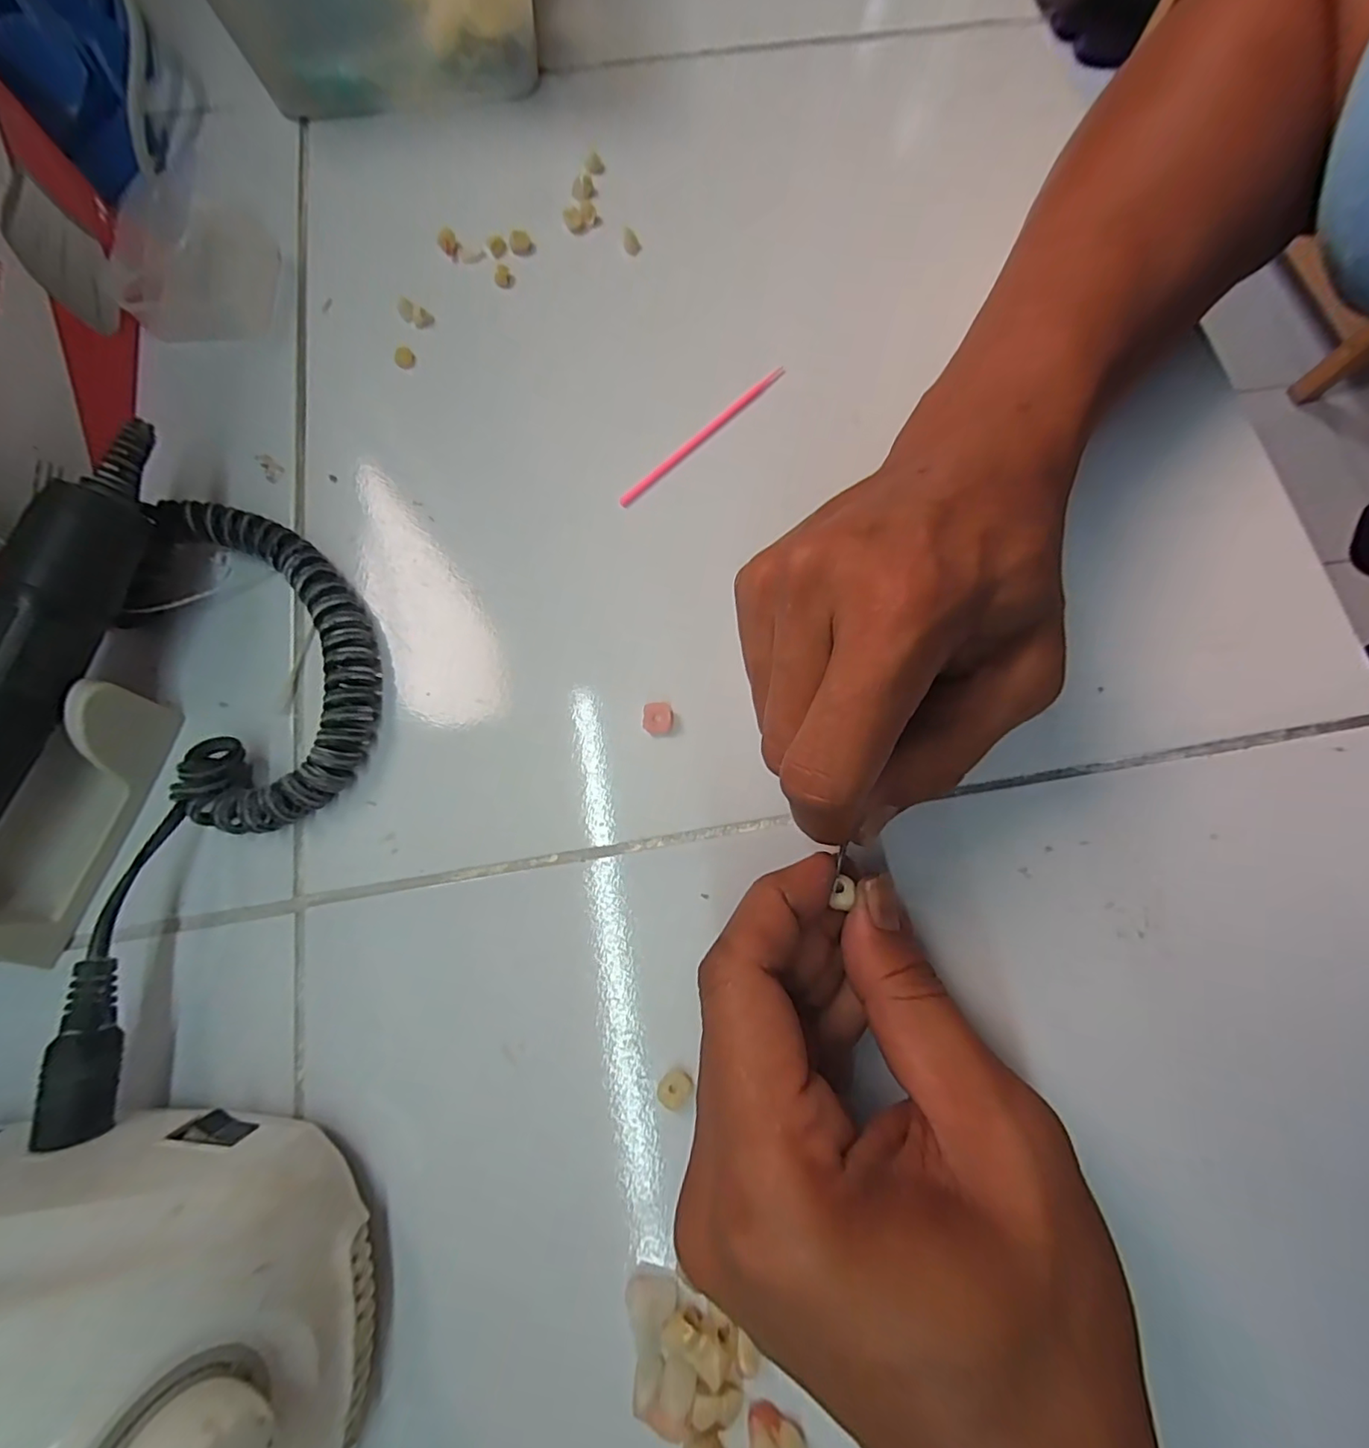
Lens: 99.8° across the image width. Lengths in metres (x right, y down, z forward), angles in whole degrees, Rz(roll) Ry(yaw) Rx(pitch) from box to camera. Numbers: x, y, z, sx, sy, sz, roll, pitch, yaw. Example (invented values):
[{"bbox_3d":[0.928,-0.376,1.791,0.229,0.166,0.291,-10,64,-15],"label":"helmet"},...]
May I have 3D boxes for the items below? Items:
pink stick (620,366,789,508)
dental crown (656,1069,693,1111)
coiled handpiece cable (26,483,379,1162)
[{"bbox_3d":[0.009,-0.123,0.243,0.096,0.005,0.004,-44,79,-11],"label":"pink stick"},{"bbox_3d":[-0.003,0.115,0.181,0.009,0.004,0.011,37,77,9],"label":"dental crown"},{"bbox_3d":[-0.147,0.013,0.194,0.074,0.029,0.201,-7,74,-2],"label":"coiled handpiece cable"}]

